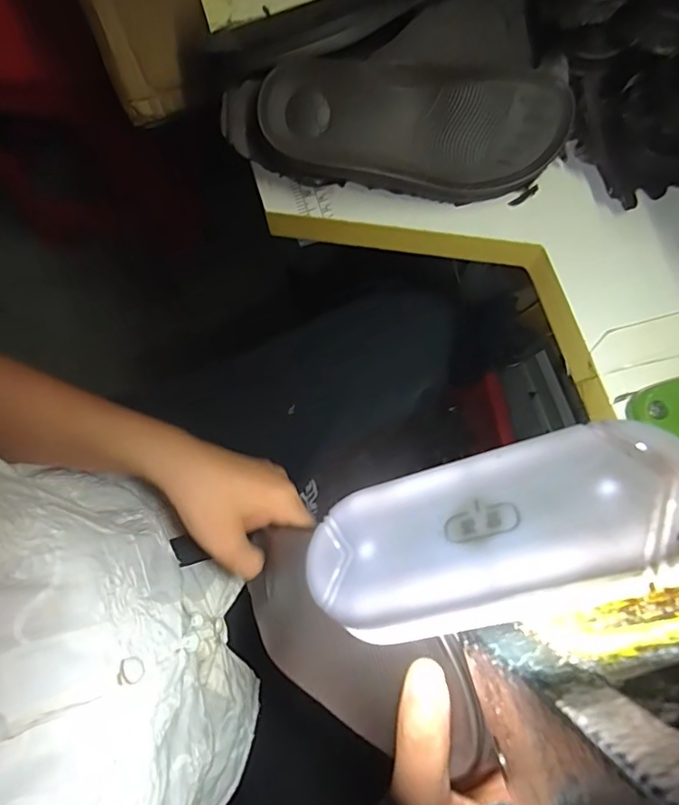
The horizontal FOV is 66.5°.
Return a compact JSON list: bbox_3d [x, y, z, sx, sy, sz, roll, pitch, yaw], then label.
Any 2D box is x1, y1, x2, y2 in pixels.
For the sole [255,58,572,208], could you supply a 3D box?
[{"bbox_3d":[0.058,-0.208,0.396,0.227,0.033,0.091,-1,102,-7],"label":"sole"}]

